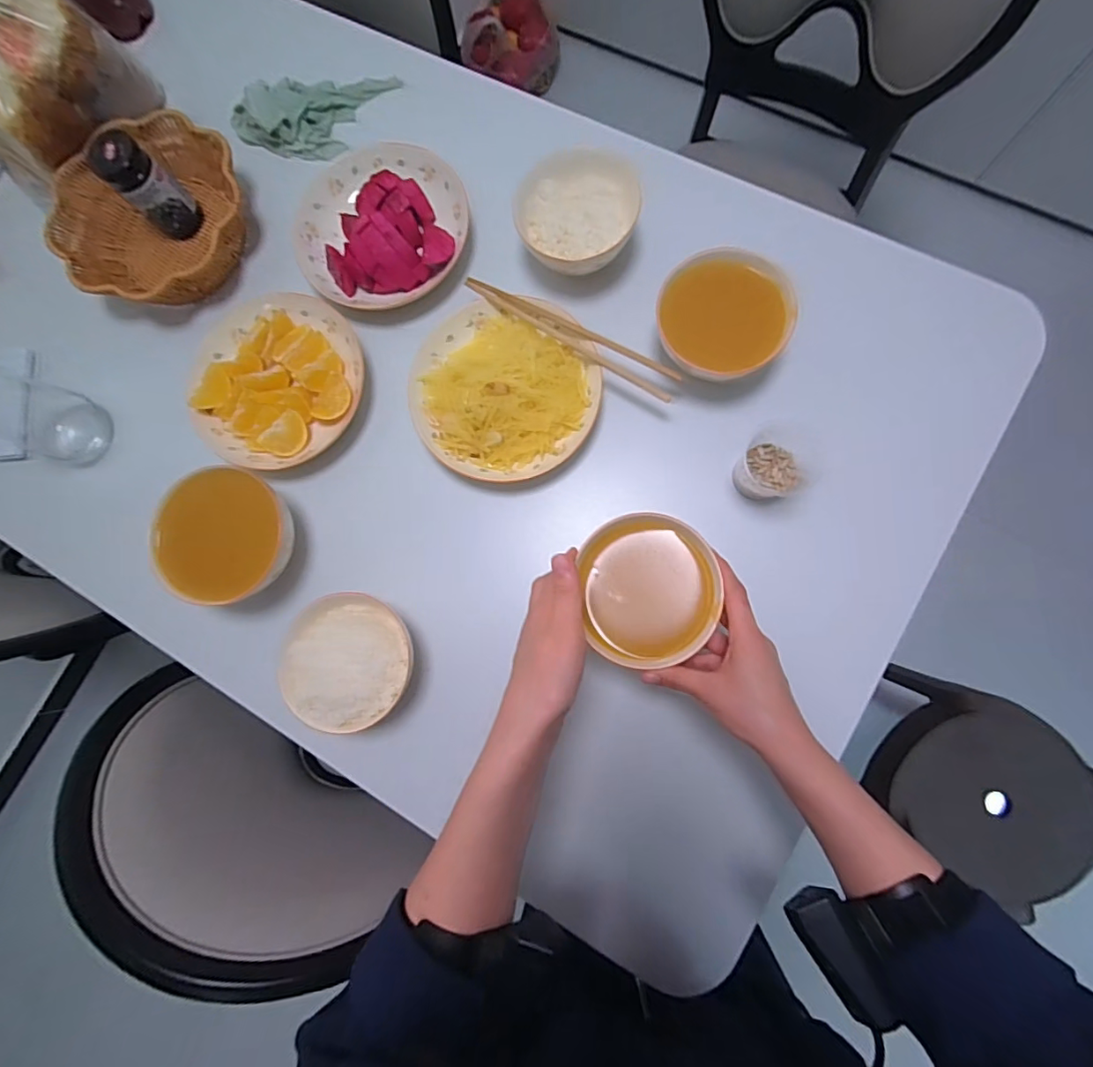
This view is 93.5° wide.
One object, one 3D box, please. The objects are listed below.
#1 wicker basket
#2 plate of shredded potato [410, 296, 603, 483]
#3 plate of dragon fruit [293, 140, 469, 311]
[{"bbox_3d":[-0.468,-0.375,0.623,0.222,0.085,0.206,-1,82,5],"label":"wicker basket"},{"bbox_3d":[-0.046,-0.159,0.554,0.203,0.042,0.197,-1,82,5],"label":"plate of shredded potato"},{"bbox_3d":[-0.204,-0.380,0.614,0.199,0.074,0.202,-1,82,5],"label":"plate of dragon fruit"}]

